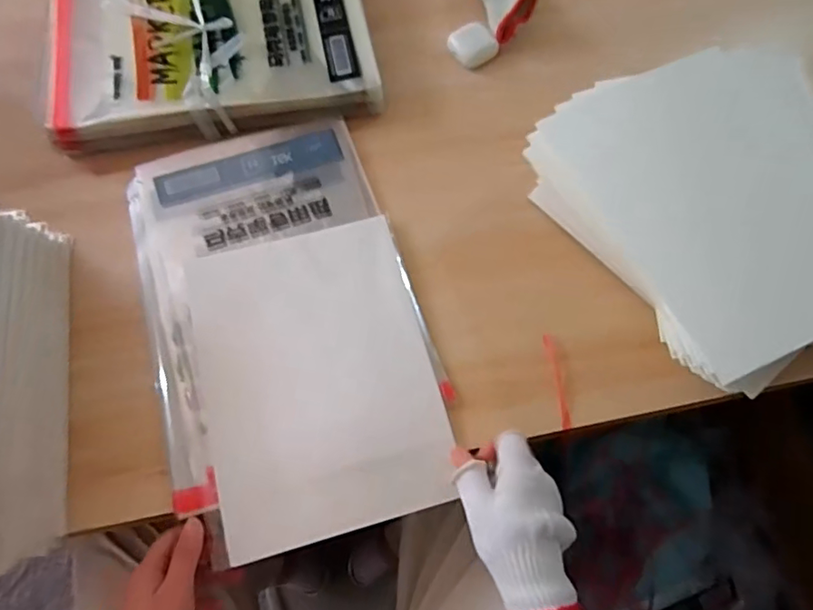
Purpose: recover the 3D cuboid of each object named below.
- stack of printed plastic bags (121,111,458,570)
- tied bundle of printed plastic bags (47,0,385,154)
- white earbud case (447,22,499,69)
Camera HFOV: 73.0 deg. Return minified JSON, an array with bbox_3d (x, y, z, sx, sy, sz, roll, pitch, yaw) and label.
[{"bbox_3d":[-0.111,0.009,0.504,0.235,0.019,0.384,-16,69,-8],"label":"stack of printed plastic bags"},{"bbox_3d":[-0.209,-0.288,0.598,0.331,0.039,0.233,-11,68,-6],"label":"tied bundle of printed plastic bags"},{"bbox_3d":[0.076,-0.296,0.622,0.044,0.023,0.043,-32,72,-14],"label":"white earbud case"}]

